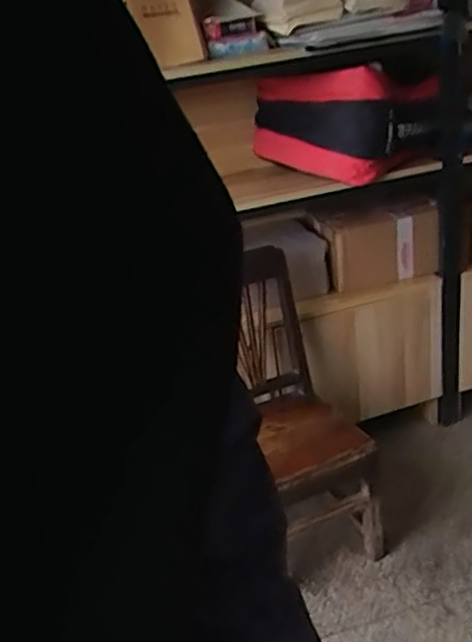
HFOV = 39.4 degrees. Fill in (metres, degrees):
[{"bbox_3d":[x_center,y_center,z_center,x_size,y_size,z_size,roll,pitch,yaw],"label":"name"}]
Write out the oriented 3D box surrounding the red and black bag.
[{"bbox_3d":[0.245,-0.492,1.628,0.179,0.239,0.465,-23,28,-27],"label":"red and black bag"}]

